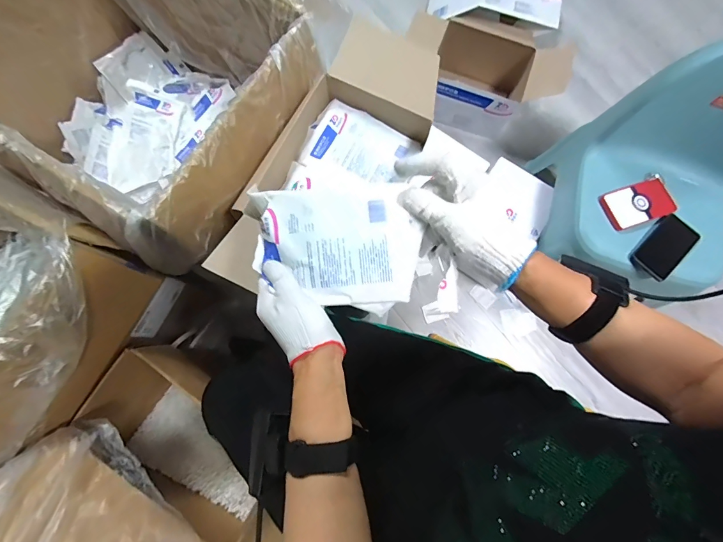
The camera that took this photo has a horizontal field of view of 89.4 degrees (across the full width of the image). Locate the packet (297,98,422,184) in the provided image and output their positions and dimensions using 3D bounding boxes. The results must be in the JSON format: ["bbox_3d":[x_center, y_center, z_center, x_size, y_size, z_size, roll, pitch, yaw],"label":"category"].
[{"bbox_3d":[-0.002,-0.209,0.618,0.169,0.016,0.119,23,79,3],"label":"packet"}]

